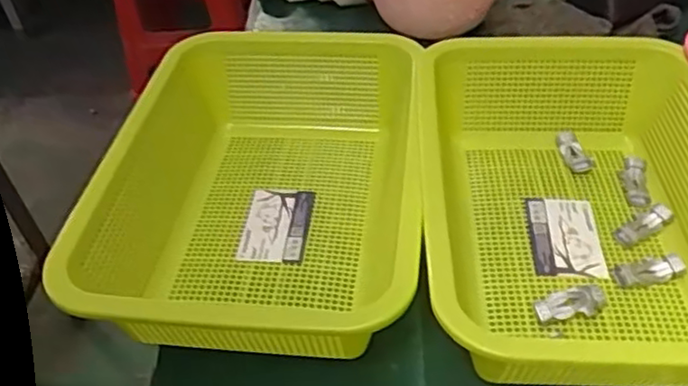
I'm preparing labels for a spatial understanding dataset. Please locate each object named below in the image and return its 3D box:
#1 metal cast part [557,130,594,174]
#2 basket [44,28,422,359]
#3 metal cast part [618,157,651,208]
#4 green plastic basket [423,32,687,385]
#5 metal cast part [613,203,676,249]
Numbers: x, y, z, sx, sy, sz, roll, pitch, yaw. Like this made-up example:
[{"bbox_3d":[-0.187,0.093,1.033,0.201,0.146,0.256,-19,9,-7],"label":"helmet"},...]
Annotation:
[{"bbox_3d":[0.169,-0.030,0.491,0.015,0.011,0.039,-11,42,-3],"label":"metal cast part"},{"bbox_3d":[-0.049,-0.001,0.433,0.185,0.086,0.256,-2,42,7],"label":"basket"},{"bbox_3d":[0.204,-0.008,0.468,0.016,0.013,0.042,4,43,13],"label":"metal cast part"},{"bbox_3d":[0.149,0.006,0.408,0.185,0.082,0.264,-1,43,7],"label":"green plastic basket"},{"bbox_3d":[0.196,0.021,0.435,0.046,0.007,0.015,-29,46,-22],"label":"metal cast part"}]

